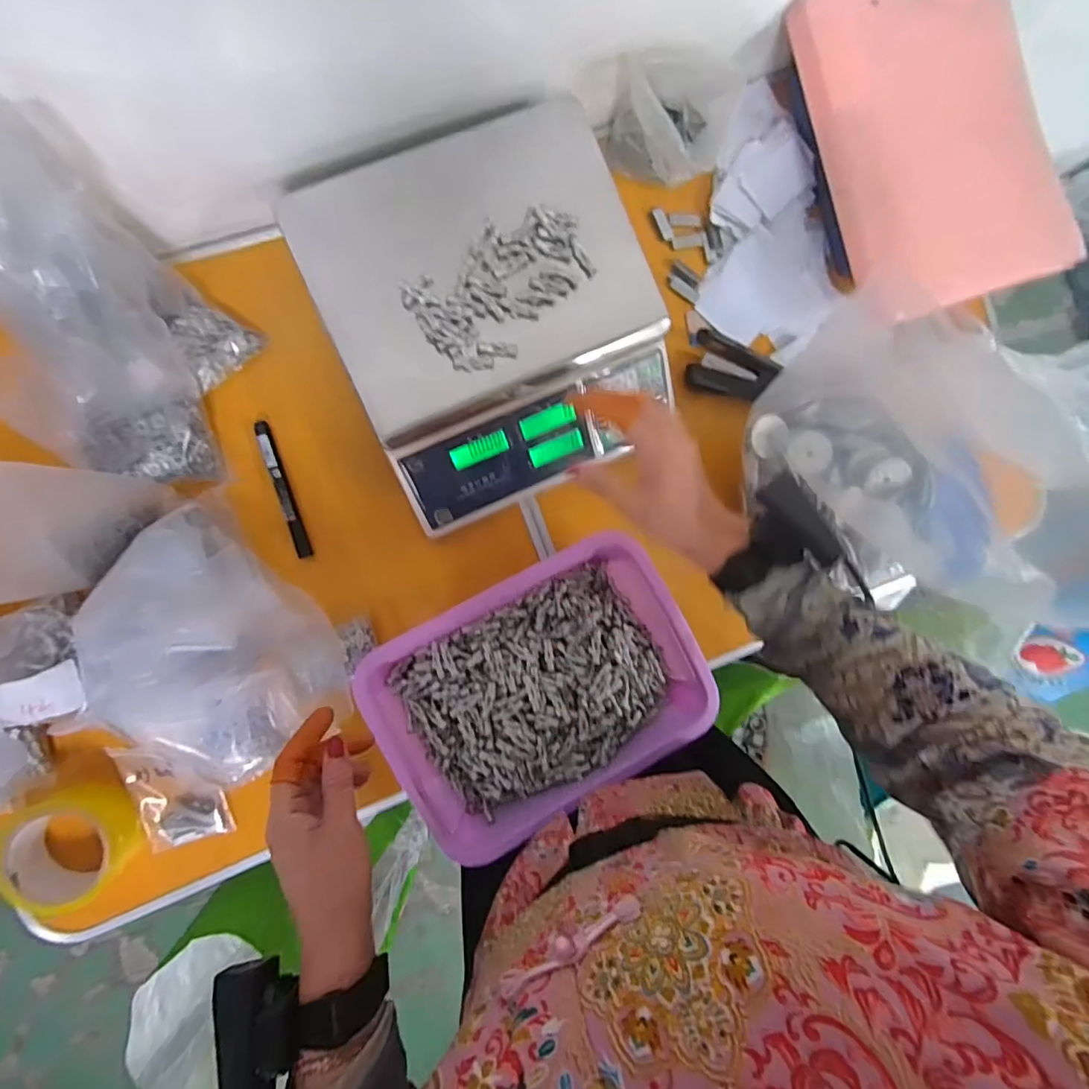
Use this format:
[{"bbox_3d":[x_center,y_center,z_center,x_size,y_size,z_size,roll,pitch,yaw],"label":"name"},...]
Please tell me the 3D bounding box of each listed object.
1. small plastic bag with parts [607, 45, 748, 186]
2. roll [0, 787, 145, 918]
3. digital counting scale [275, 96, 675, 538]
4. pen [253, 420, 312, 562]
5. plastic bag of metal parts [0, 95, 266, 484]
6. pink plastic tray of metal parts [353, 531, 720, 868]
[{"bbox_3d":[0.123,-0.420,0.546,0.110,0.102,0.104,-7,90,-7],"label":"small plastic bag with parts"},{"bbox_3d":[-0.424,0.273,0.490,0.097,0.048,0.097,0,90,-7],"label":"roll"},{"bbox_3d":[-0.041,-0.205,0.513,0.281,0.097,0.296,-24,92,-6],"label":"digital counting scale"},{"bbox_3d":[-0.261,-0.055,0.547,0.013,0.014,0.139,-18,92,-7],"label":"pen"},{"bbox_3d":[-0.360,-0.172,0.432,0.173,0.194,0.220,-29,93,-6],"label":"plastic bag of metal parts"},{"bbox_3d":[-0.001,0.143,0.540,0.298,0.061,0.219,-27,93,-6],"label":"pink plastic tray of metal parts"}]

